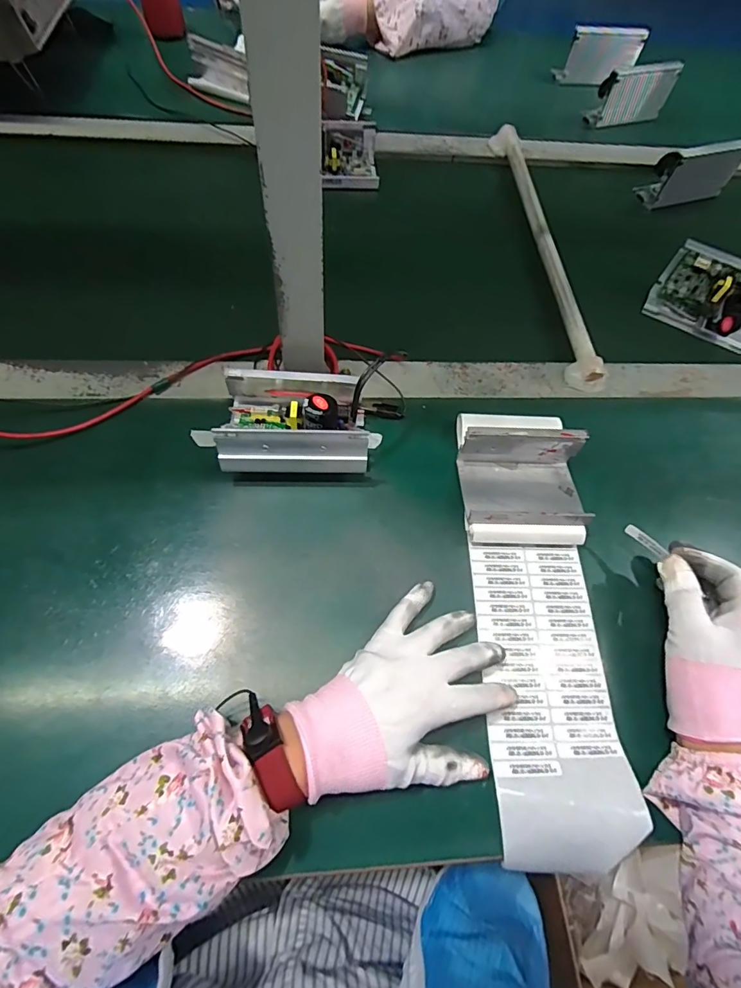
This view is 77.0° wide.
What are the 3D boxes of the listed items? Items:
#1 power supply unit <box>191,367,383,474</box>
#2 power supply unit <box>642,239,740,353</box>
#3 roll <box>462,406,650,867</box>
[{"bbox_3d":[-0.081,-0.071,0.439,0.177,0.068,0.113,0,63,-5],"label":"power supply unit"},{"bbox_3d":[0.419,-0.238,0.563,0.128,0.070,0.055,30,64,10],"label":"power supply unit"},{"bbox_3d":[0.143,0.085,0.388,0.102,0.050,0.373,1,64,-3],"label":"roll"}]

